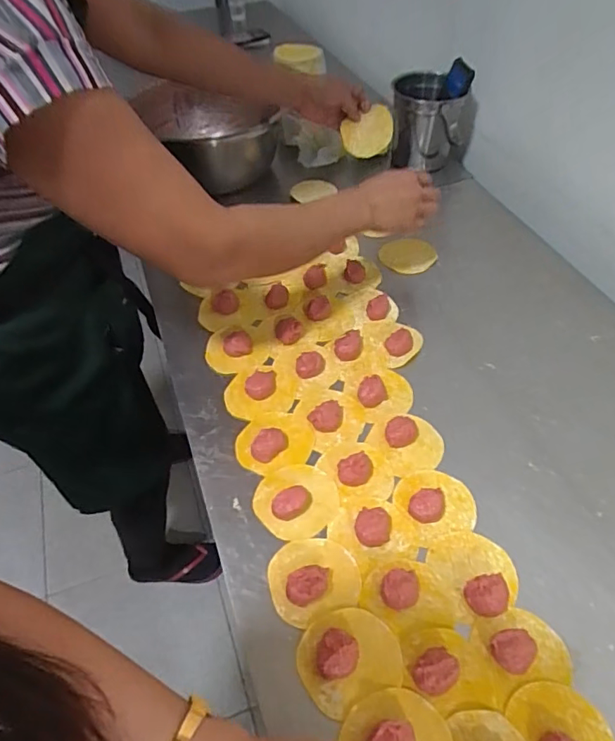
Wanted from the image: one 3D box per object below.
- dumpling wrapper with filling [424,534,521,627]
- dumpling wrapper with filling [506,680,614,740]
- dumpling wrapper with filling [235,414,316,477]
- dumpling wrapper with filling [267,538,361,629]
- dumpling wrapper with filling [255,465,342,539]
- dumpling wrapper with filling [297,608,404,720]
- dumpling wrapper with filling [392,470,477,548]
[{"bbox_3d":[0.157,0.183,0.480,0.074,0.020,0.077,-23,54,-16],"label":"dumpling wrapper with filling"},{"bbox_3d":[0.202,0.281,0.395,0.069,0.025,0.081,-15,53,-9],"label":"dumpling wrapper with filling"},{"bbox_3d":[-0.036,0.076,0.582,0.086,0.018,0.070,-16,53,-10],"label":"dumpling wrapper with filling"},{"bbox_3d":[0.006,0.189,0.482,0.082,0.023,0.073,-19,53,-12],"label":"dumpling wrapper with filling"},{"bbox_3d":[-0.010,0.128,0.533,0.083,0.020,0.080,-1,52,1],"label":"dumpling wrapper with filling"},{"bbox_3d":[0.035,0.237,0.436,0.084,0.024,0.072,-23,54,-15],"label":"dumpling wrapper with filling"},{"bbox_3d":[0.131,0.130,0.527,0.074,0.023,0.075,-16,53,-11],"label":"dumpling wrapper with filling"}]

